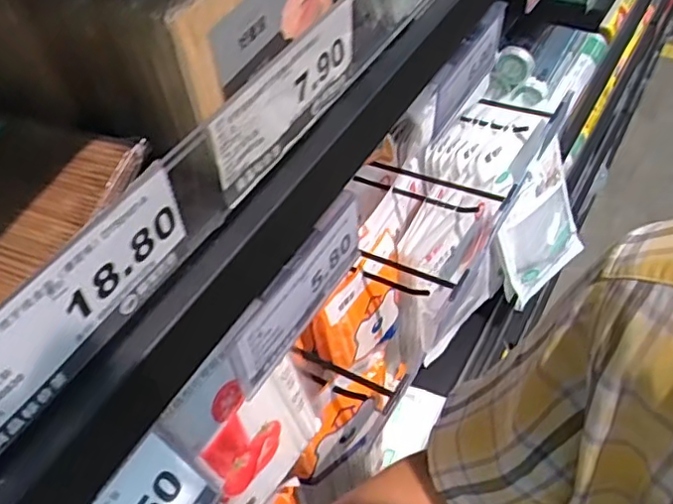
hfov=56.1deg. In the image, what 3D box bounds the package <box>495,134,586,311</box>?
[{"bbox_3d":[0.301,-0.044,0.939,0.152,0.213,0.020,-35,31,-20],"label":"package"}]

